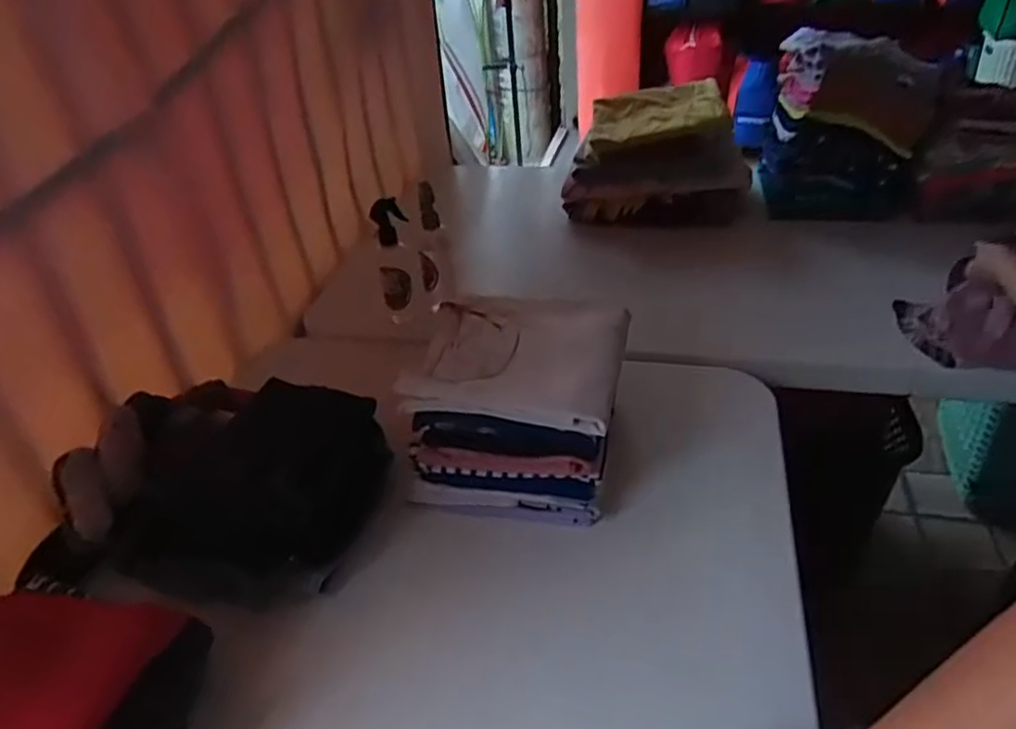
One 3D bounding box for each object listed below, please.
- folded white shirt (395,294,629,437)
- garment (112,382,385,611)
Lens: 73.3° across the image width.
[{"bbox_3d":[0.016,-0.020,0.747,0.214,0.027,0.217,5,37,13],"label":"folded white shirt"},{"bbox_3d":[-0.263,0.120,0.709,0.234,0.099,0.235,3,37,11],"label":"garment"}]

